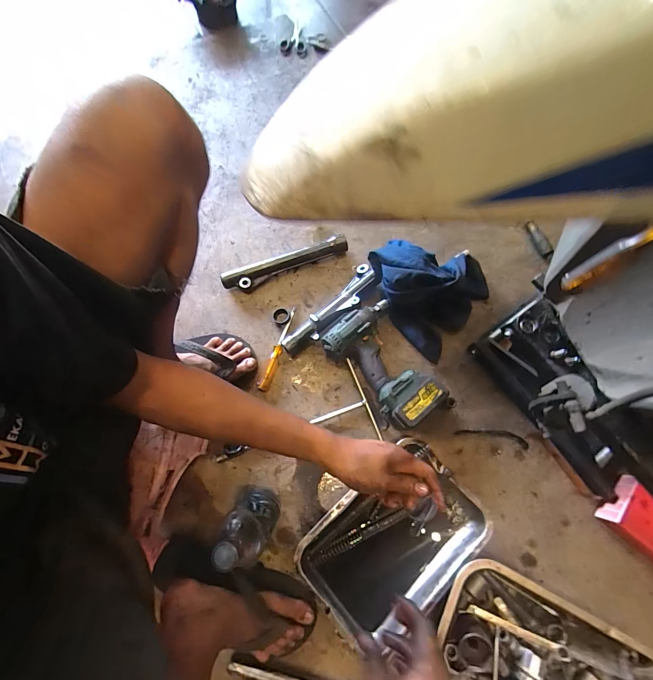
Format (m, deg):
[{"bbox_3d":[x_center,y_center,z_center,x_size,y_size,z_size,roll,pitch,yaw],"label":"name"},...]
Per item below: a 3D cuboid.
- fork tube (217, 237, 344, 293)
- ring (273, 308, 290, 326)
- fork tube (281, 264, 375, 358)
[{"bbox_3d":[-0.090,-0.169,0.711,0.284,0.040,0.050,-22,76,-7],"label":"fork tube"},{"bbox_3d":[-0.096,-0.048,0.680,0.034,0.015,0.039,-27,77,-8],"label":"ring"},{"bbox_3d":[0.015,-0.059,0.672,0.065,0.050,0.252,42,78,10],"label":"fork tube"}]

